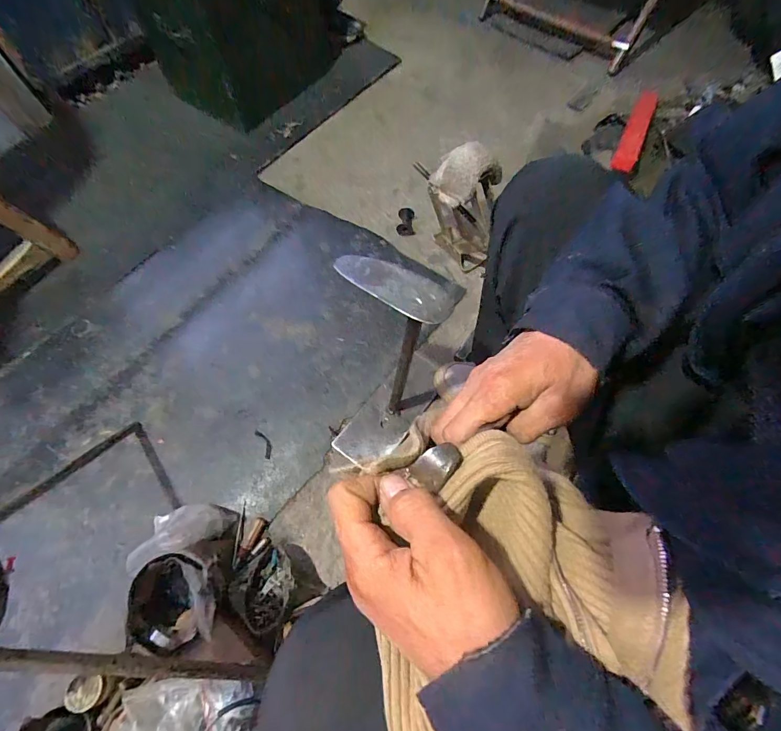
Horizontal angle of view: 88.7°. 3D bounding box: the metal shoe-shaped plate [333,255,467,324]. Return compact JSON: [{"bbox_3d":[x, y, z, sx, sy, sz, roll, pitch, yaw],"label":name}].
[{"bbox_3d":[0.000,-0.094,0.482,0.162,0.026,0.062,24,66,10],"label":"metal shoe-shaped plate"}]

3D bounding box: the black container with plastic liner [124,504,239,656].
[{"bbox_3d":[-0.318,0.316,0.617,0.131,0.102,0.197,-7,65,-4],"label":"black container with plastic liner"}]

